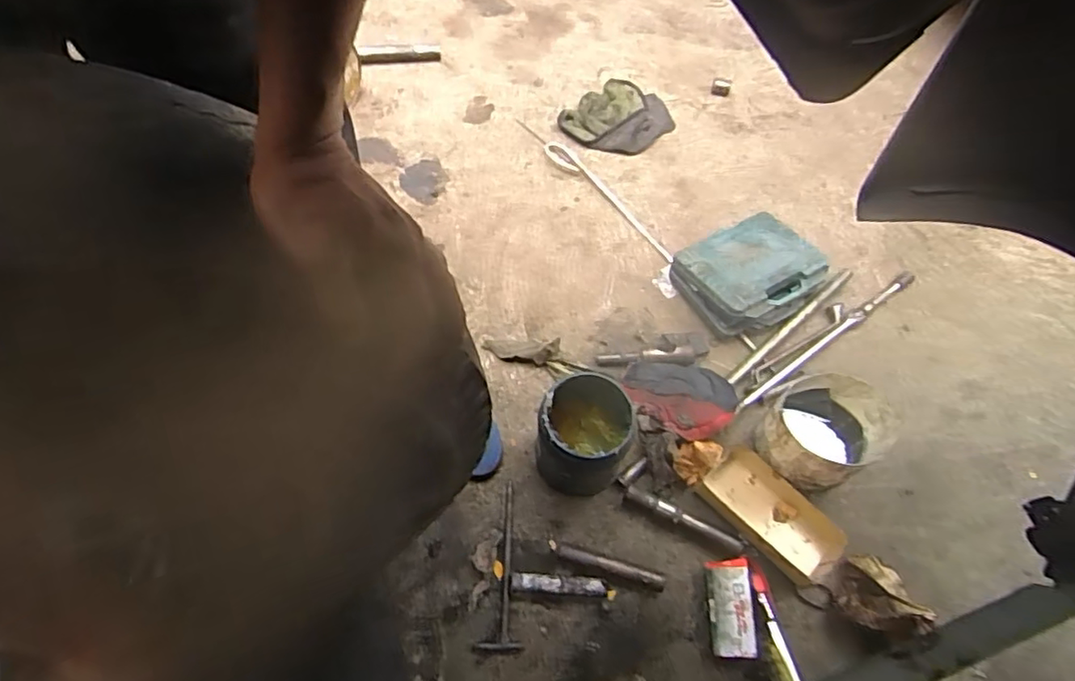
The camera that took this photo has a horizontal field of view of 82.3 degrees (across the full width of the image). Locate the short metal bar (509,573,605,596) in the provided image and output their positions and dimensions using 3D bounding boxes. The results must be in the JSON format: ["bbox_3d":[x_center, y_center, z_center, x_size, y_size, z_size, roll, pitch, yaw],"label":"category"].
[{"bbox_3d":[0.030,0.354,0.894,0.138,0.025,0.025,4,61,-1],"label":"short metal bar"}]

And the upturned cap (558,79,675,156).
[{"bbox_3d":[0.173,-0.490,1.344,0.193,0.055,0.210,42,67,17],"label":"upturned cap"}]

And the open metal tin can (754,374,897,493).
[{"bbox_3d":[0.437,0.141,0.970,0.166,0.140,0.163,2,61,-3],"label":"open metal tin can"}]

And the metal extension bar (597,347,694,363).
[{"bbox_3d":[0.188,0.027,1.078,0.162,0.028,0.032,-2,62,-5],"label":"metal extension bar"}]

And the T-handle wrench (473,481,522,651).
[{"bbox_3d":[-0.046,0.328,0.913,0.059,0.013,0.235,6,61,0],"label":"T-handle wrench"}]

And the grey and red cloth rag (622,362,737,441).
[{"bbox_3d":[0.235,0.098,1.021,0.181,0.056,0.144,4,61,-2],"label":"grey and red cloth rag"}]

